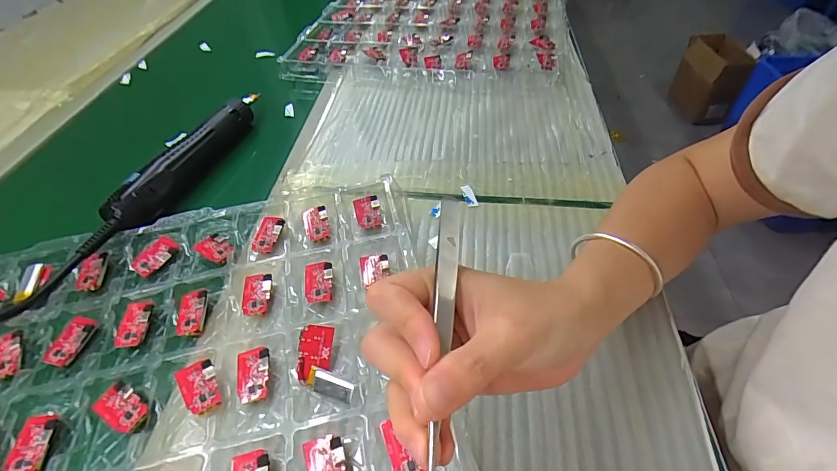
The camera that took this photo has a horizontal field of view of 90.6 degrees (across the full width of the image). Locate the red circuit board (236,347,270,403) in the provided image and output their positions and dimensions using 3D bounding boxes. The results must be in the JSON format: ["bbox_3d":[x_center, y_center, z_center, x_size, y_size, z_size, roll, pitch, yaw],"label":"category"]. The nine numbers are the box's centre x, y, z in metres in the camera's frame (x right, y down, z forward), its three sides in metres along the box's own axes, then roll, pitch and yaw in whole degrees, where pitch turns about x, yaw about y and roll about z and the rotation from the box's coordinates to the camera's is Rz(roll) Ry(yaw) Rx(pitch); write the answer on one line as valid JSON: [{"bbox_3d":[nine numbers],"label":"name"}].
[{"bbox_3d":[-0.108,0.090,0.269,0.021,0.004,0.034,-16,55,1],"label":"red circuit board"}]

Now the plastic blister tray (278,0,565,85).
[{"bbox_3d":[0.042,-0.383,0.675,0.366,0.015,0.492,6,49,9],"label":"plastic blister tray"}]

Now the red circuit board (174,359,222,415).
[{"bbox_3d":[-0.140,0.098,0.266,0.022,0.008,0.035,-25,51,-18],"label":"red circuit board"}]

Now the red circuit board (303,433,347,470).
[{"bbox_3d":[-0.050,0.132,0.232,0.020,0.011,0.035,-17,49,-12],"label":"red circuit board"}]

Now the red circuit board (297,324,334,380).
[{"bbox_3d":[-0.069,0.077,0.276,0.021,0.004,0.034,7,72,-13],"label":"red circuit board"}]

